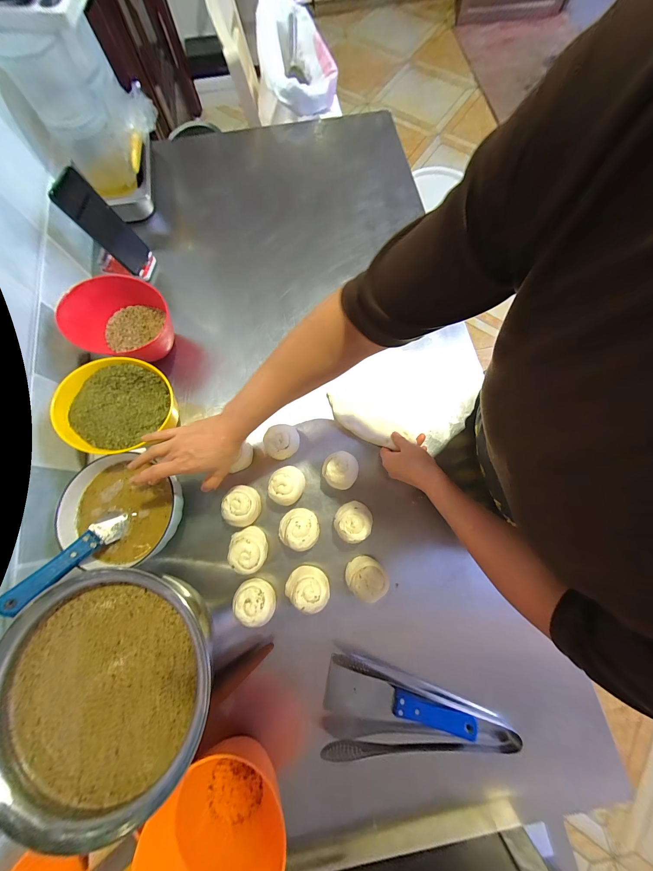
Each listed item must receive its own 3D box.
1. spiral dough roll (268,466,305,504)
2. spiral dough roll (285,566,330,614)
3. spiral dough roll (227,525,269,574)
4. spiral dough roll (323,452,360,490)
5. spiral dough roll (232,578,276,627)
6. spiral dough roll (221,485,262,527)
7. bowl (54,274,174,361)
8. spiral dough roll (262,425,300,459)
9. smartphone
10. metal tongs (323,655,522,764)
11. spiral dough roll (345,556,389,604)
[{"bbox_3d":[-0.067,0.087,0.482,0.056,0.054,0.065,20,78,6],"label":"spiral dough roll"},{"bbox_3d":[-0.029,0.244,0.447,0.068,0.066,0.052,18,77,5],"label":"spiral dough roll"},{"bbox_3d":[-0.128,0.186,0.451,0.058,0.042,0.065,-9,76,-1],"label":"spiral dough roll"},{"bbox_3d":[0.024,0.060,0.484,0.059,0.060,0.064,0,76,1],"label":"spiral dough roll"},{"bbox_3d":[-0.113,0.263,0.437,0.067,0.041,0.055,33,79,8],"label":"spiral dough roll"},{"bbox_3d":[-0.145,0.121,0.479,0.058,0.054,0.066,-15,77,-3],"label":"spiral dough roll"},{"bbox_3d":[-0.369,-0.207,0.510,0.148,0.106,0.157,0,76,1],"label":"bowl"},{"bbox_3d":[-0.080,0.011,0.504,0.060,0.056,0.061,0,76,1],"label":"spiral dough roll"},{"bbox_3d":[-0.425,-0.405,0.531,0.012,0.159,0.071,16,78,22],"label":"smartphone"},{"bbox_3d":[0.139,0.415,0.408,0.277,0.044,0.115,7,77,3],"label":"metal tongs"},{"bbox_3d":[0.064,0.227,0.446,0.060,0.070,0.055,0,76,1],"label":"spiral dough roll"}]

